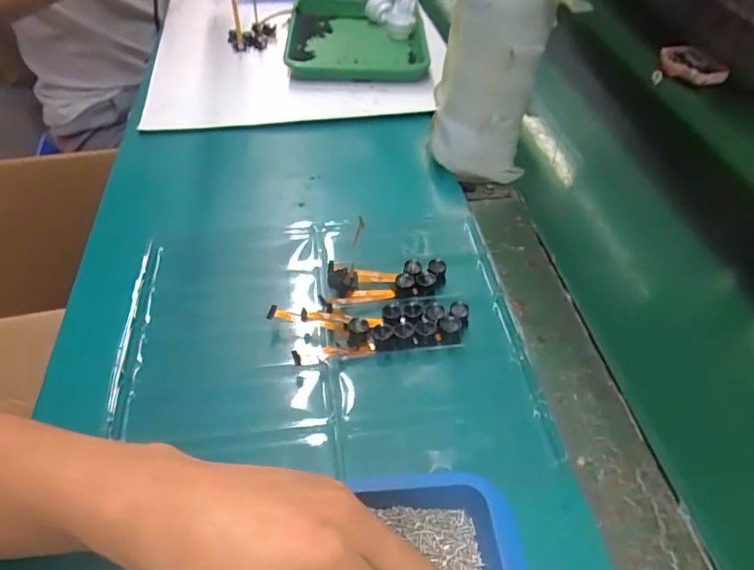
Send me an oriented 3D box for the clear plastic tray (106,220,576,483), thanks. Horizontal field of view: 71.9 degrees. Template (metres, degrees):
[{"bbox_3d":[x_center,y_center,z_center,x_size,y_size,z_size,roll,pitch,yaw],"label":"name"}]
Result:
[{"bbox_3d":[-0.035,0.028,0.345,0.252,0.016,0.207,-3,48,-6],"label":"clear plastic tray"}]

